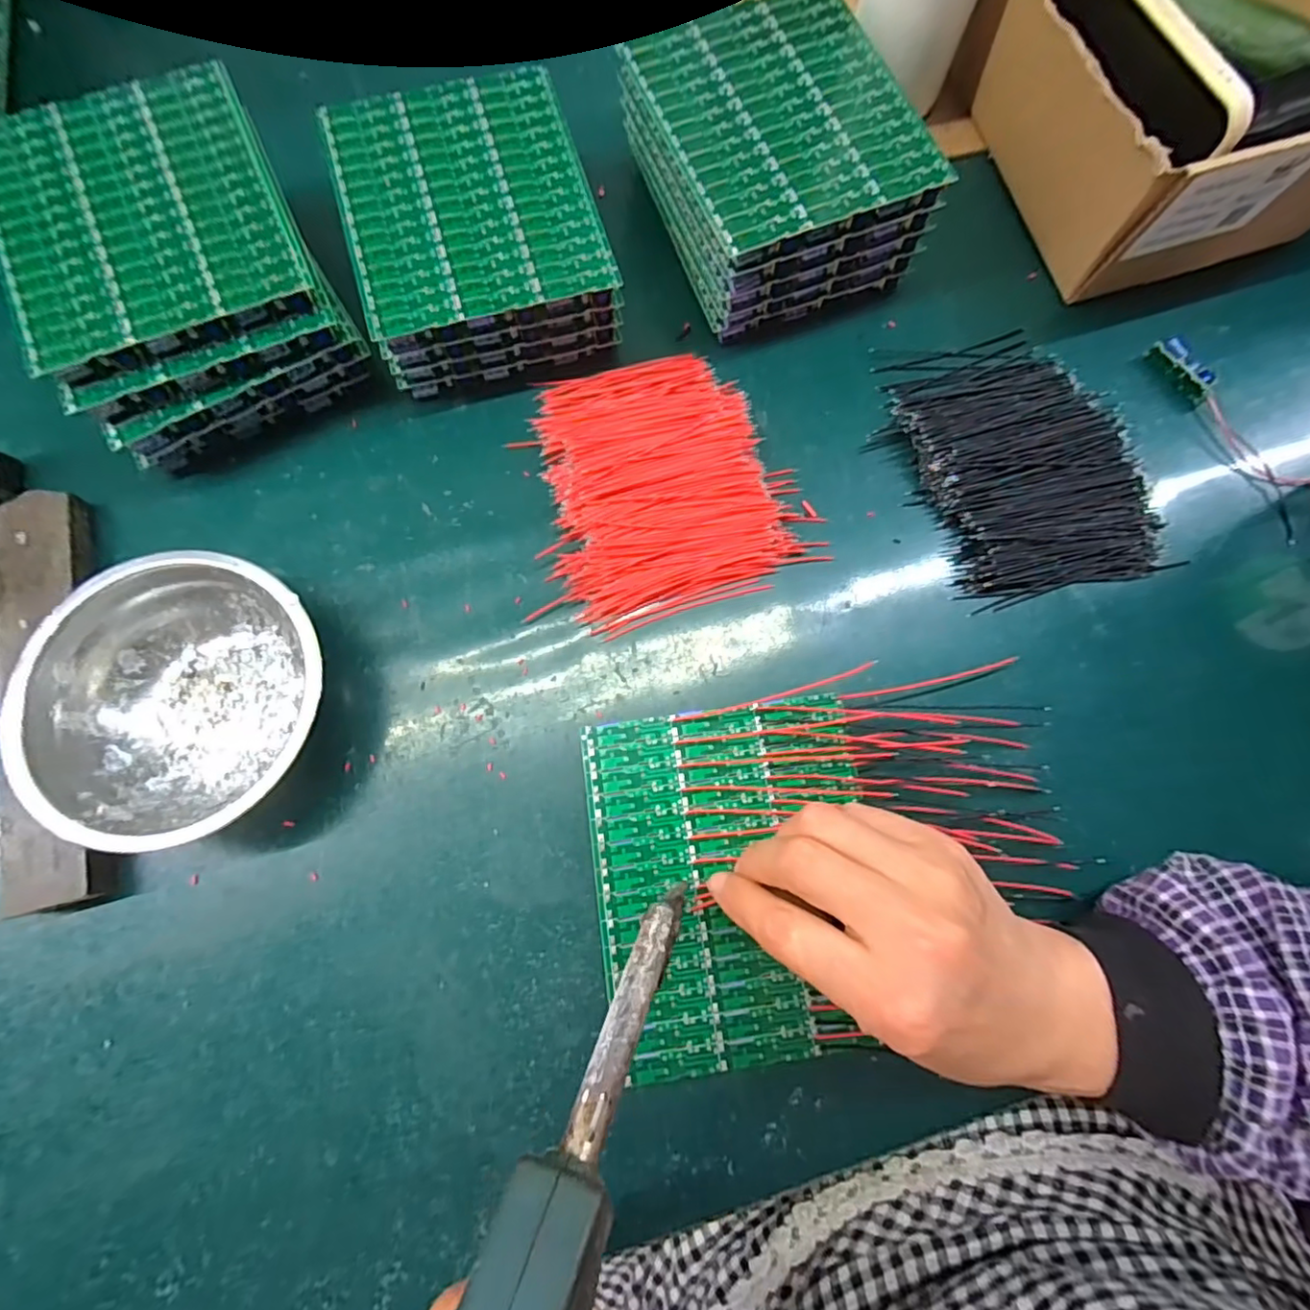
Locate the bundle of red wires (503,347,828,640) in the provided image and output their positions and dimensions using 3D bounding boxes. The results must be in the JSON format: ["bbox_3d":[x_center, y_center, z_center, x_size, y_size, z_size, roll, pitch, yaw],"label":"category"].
[{"bbox_3d":[0.001,-0.097,0.320,0.134,0.016,0.147,-19,78,-6],"label":"bundle of red wires"}]

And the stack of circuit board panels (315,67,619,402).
[{"bbox_3d":[-0.098,-0.234,0.330,0.125,0.044,0.145,-15,78,-5],"label":"stack of circuit board panels"}]

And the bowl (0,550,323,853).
[{"bbox_3d":[-0.215,0.019,0.274,0.122,0.041,0.122,0,77,-1],"label":"bowl"}]

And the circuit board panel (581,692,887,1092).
[{"bbox_3d":[0.036,0.099,0.269,0.123,0.008,0.149,-7,78,-3],"label":"circuit board panel"}]

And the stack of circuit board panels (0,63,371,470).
[{"bbox_3d":[-0.242,-0.199,0.312,0.125,0.066,0.161,-27,79,-7],"label":"stack of circuit board panels"}]

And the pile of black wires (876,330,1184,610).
[{"bbox_3d":[0.196,-0.106,0.324,0.113,0.017,0.155,-19,78,-6],"label":"pile of black wires"}]

